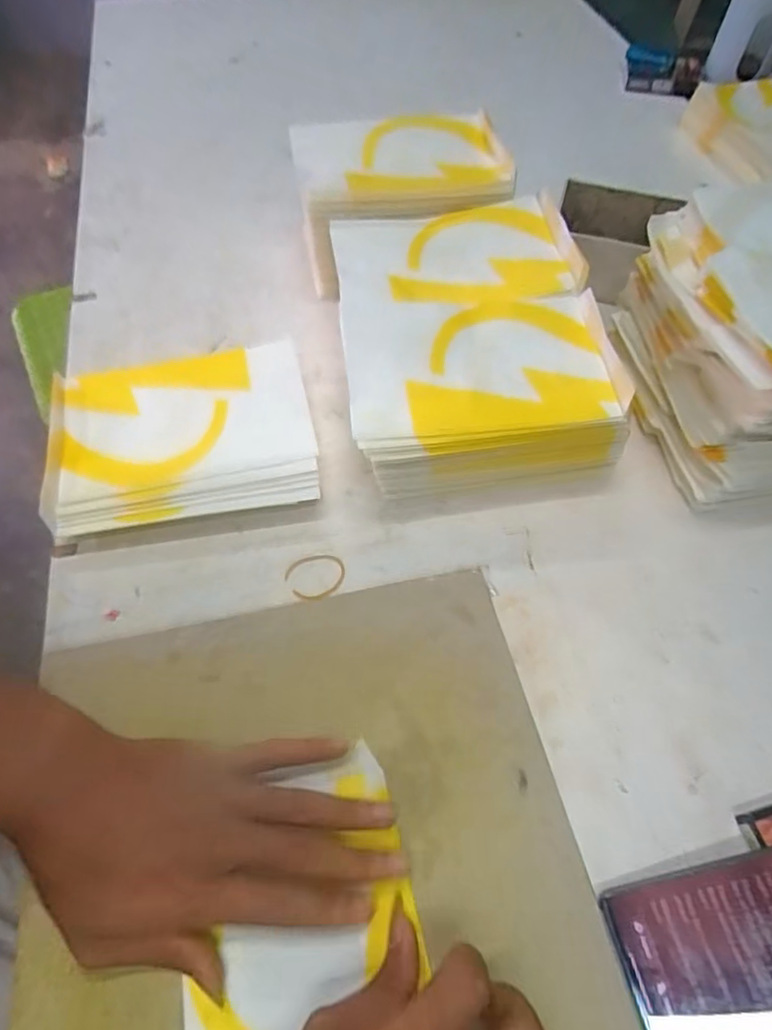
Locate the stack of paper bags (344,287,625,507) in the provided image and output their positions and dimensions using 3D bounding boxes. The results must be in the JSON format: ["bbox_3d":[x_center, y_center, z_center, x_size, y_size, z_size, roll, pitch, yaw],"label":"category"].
[{"bbox_3d":[0.066,-0.083,0.424,0.184,0.088,0.125,-4,58,-5],"label":"stack of paper bags"}]

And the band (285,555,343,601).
[{"bbox_3d":[-0.047,0.041,0.389,0.039,0.004,0.031,-16,59,-12],"label":"band"}]

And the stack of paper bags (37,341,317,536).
[{"bbox_3d":[-0.148,-0.057,0.430,0.184,0.041,0.145,-10,58,-8],"label":"stack of paper bags"}]

